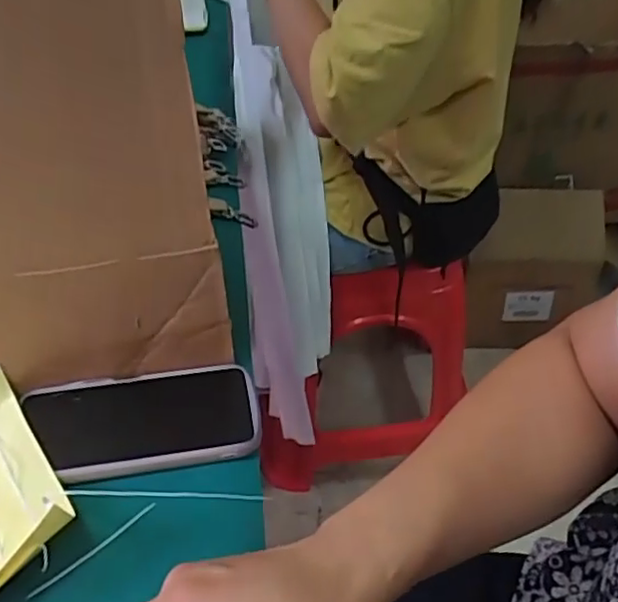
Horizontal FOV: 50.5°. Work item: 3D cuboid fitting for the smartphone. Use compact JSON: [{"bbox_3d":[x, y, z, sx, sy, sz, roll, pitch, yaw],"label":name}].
[{"bbox_3d":[-0.118,0.086,0.469,0.159,0.018,0.082,-8,41,-9],"label":"smartphone"}]

